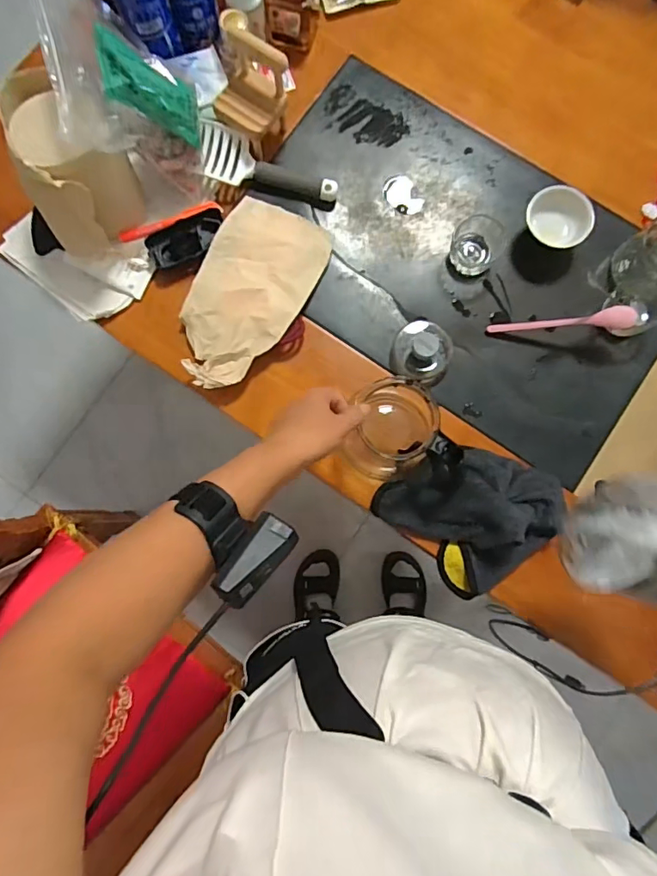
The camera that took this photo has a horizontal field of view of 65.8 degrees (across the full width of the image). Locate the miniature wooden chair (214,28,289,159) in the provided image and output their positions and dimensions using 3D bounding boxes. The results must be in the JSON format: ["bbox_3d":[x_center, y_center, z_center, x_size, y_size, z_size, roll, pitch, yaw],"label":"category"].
[{"bbox_3d":[-0.102,-0.446,0.661,0.081,0.109,0.075,34,83,4],"label":"miniature wooden chair"}]

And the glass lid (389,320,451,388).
[{"bbox_3d":[0.125,-0.115,0.662,0.078,0.036,0.080,0,82,0],"label":"glass lid"}]

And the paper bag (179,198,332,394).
[{"bbox_3d":[-0.106,-0.190,0.671,0.144,0.031,0.258,25,83,3],"label":"paper bag"}]

